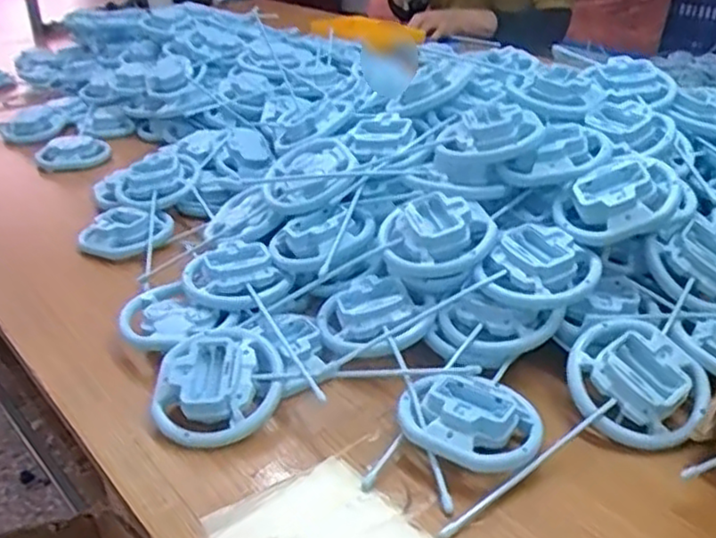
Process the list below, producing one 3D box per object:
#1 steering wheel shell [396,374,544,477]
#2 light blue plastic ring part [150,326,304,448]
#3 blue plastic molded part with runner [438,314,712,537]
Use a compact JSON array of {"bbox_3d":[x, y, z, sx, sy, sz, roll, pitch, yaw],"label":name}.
[{"bbox_3d":[0.082,0.110,0.519,0.100,0.036,0.081,18,35,30],"label":"steering wheel shell"},{"bbox_3d":[-0.110,0.089,0.555,0.106,0.046,0.097,-1,30,1],"label":"light blue plastic ring part"},{"bbox_3d":[0.151,0.119,0.509,0.236,0.046,0.091,-30,39,-21],"label":"blue plastic molded part with runner"}]

